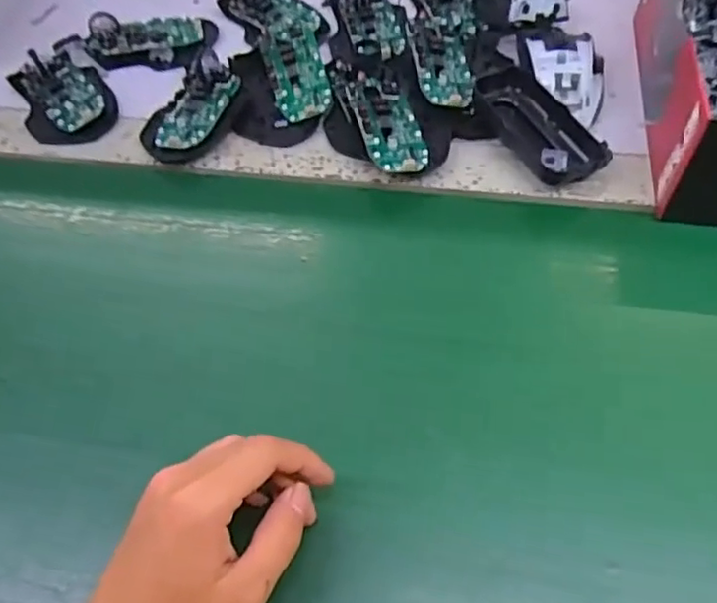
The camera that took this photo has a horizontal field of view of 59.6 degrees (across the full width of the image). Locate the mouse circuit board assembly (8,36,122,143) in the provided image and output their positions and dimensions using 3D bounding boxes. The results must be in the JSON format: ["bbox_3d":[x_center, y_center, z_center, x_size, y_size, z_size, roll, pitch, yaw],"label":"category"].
[{"bbox_3d":[-0.255,-0.181,0.540,0.075,0.024,0.121,-28,60,-13],"label":"mouse circuit board assembly"}]

